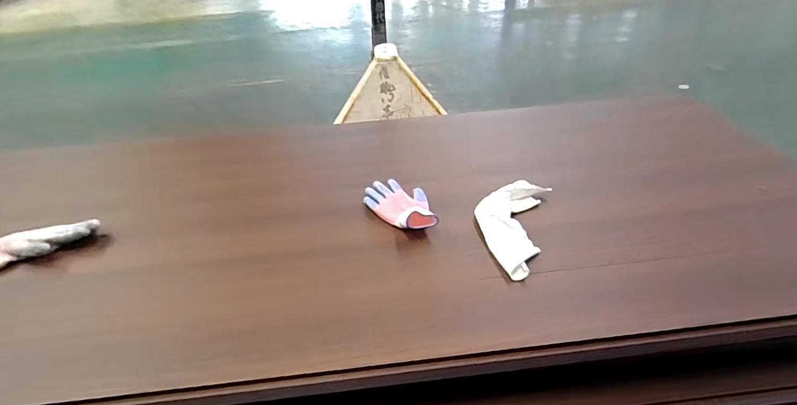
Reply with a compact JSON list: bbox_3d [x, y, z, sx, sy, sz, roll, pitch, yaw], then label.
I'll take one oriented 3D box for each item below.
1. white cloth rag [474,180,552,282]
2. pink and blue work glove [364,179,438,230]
[{"bbox_3d":[0.208,0.038,0.739,0.119,0.027,0.242,10,40,13],"label":"white cloth rag"},{"bbox_3d":[0.008,-0.006,0.801,0.110,0.039,0.195,-29,46,-30],"label":"pink and blue work glove"}]

